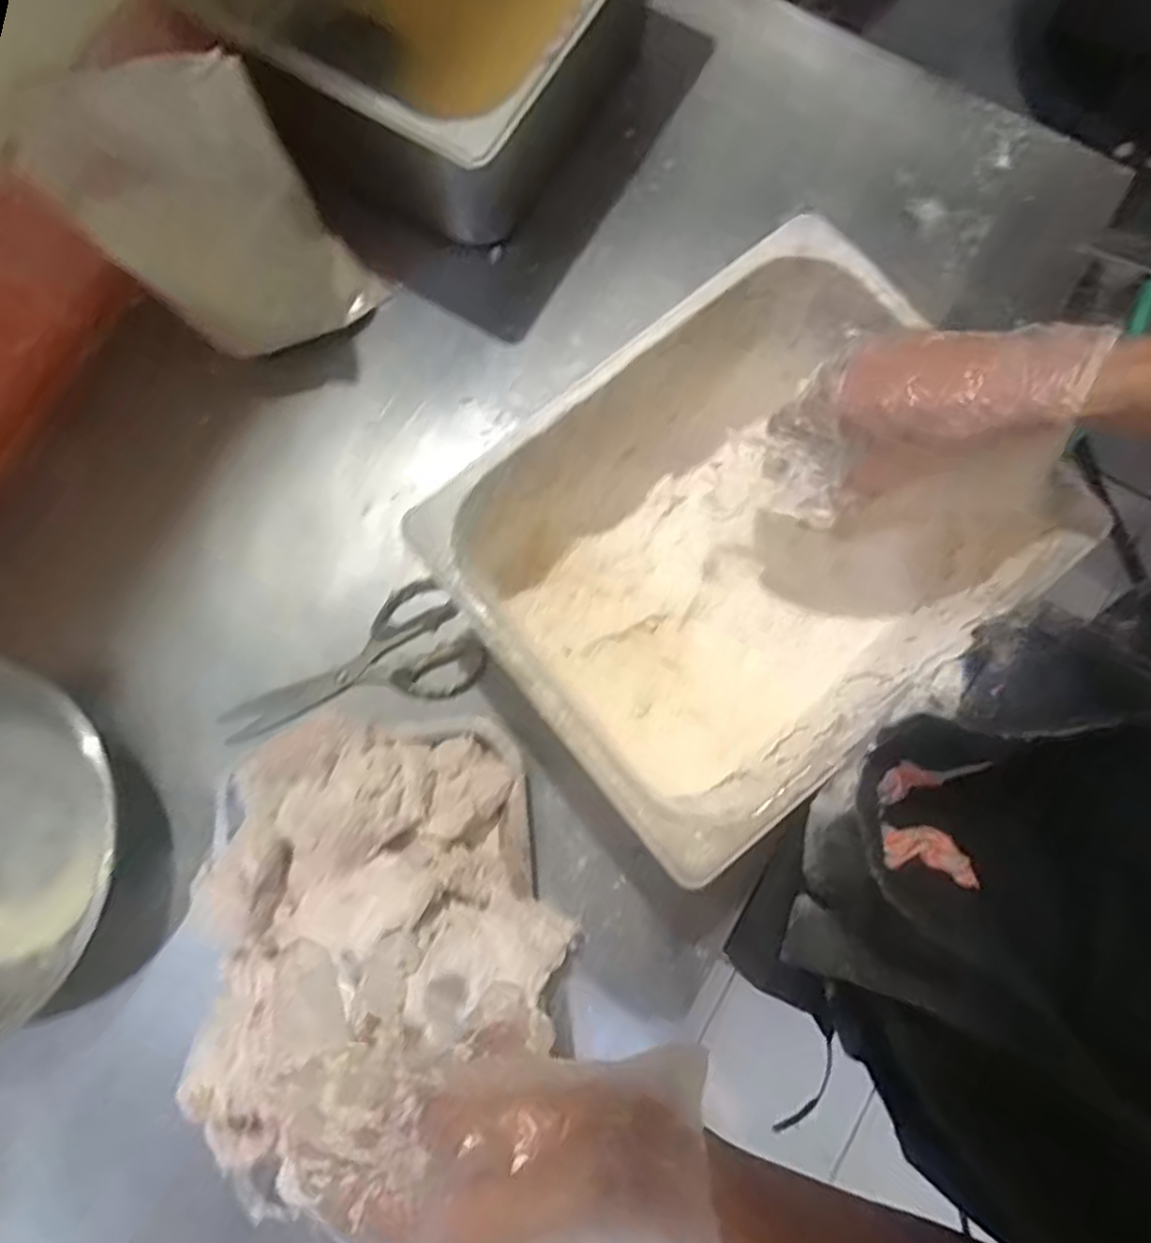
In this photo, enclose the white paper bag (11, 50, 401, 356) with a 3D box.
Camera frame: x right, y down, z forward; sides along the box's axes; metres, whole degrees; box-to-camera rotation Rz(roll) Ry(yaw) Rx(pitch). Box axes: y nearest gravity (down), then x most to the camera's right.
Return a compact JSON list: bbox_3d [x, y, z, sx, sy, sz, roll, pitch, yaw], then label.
[{"bbox_3d":[-0.240,-0.268,0.485,0.160,0.212,0.066,-23,81,-4],"label":"white paper bag"}]

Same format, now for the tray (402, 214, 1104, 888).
[{"bbox_3d":[0.099,-0.046,0.489,0.319,0.167,0.269,-39,82,-6],"label":"tray"}]

